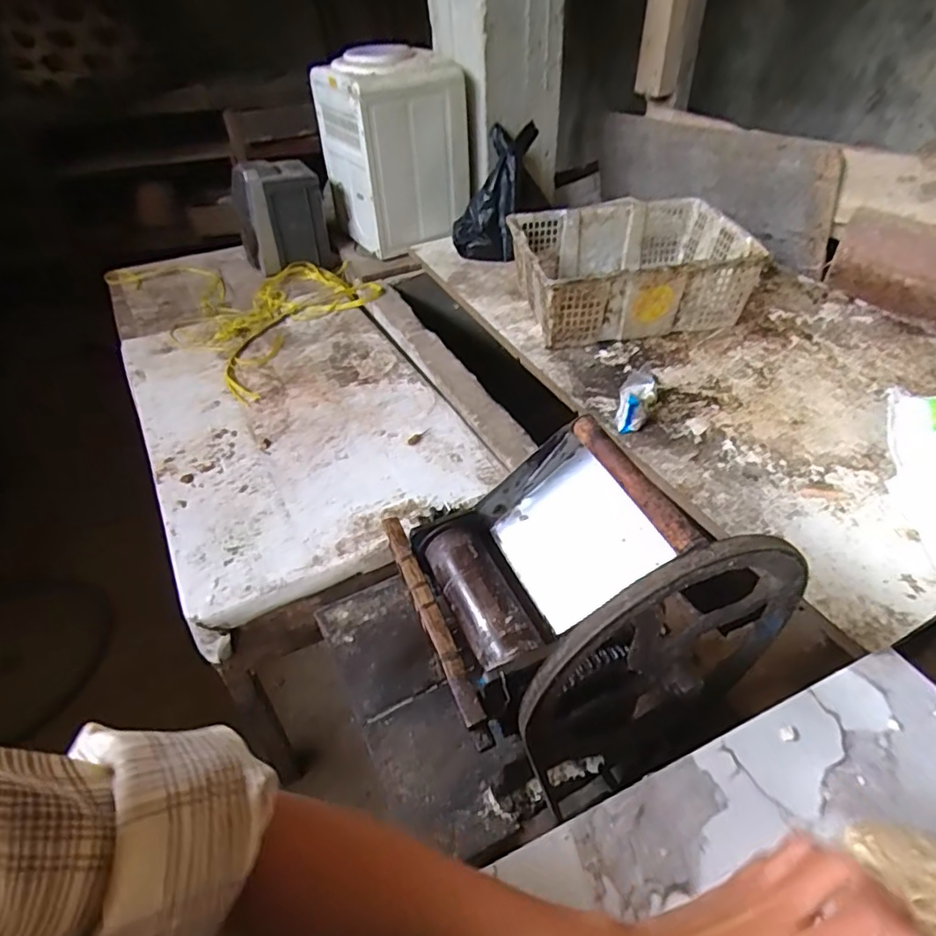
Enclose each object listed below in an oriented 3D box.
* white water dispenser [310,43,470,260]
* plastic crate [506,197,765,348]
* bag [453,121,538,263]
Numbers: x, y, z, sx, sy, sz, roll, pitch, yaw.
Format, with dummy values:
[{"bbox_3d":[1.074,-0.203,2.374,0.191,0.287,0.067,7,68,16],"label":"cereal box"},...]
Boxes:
[{"bbox_3d":[-0.204,-0.877,1.634,0.342,0.462,0.322,-18,45,-14],"label":"white water dispenser"},{"bbox_3d":[0.348,-0.440,1.294,0.470,0.164,0.342,-9,44,-6],"label":"plastic crate"},{"bbox_3d":[0.058,-0.717,1.501,0.182,0.344,0.113,31,20,35],"label":"bag"}]

